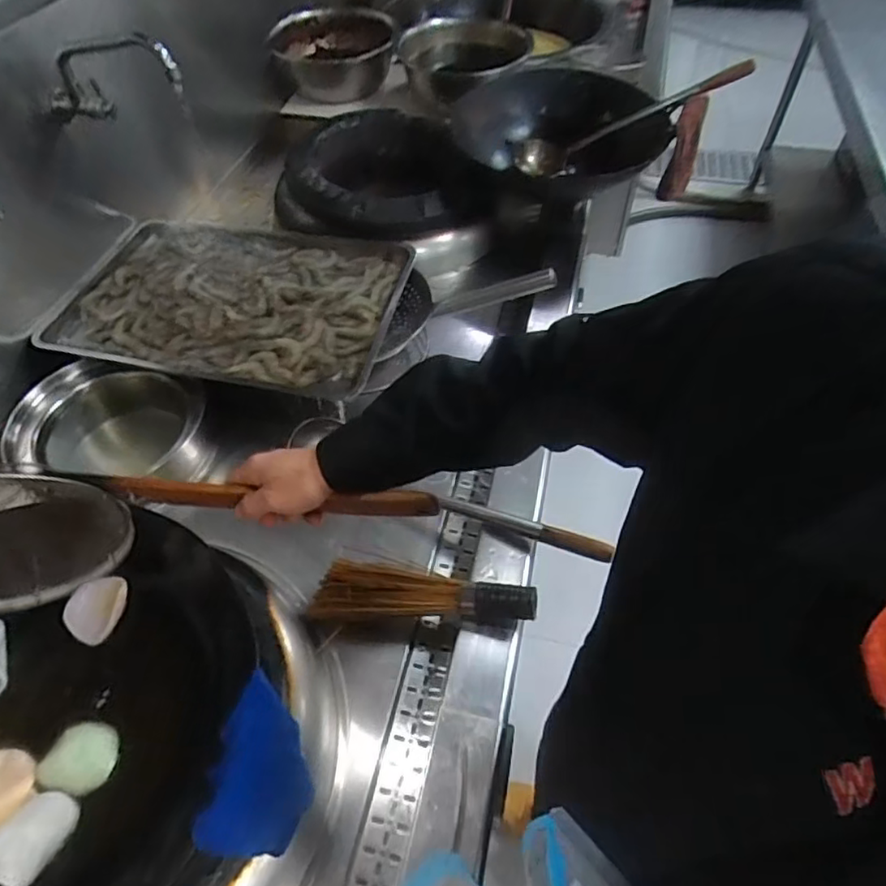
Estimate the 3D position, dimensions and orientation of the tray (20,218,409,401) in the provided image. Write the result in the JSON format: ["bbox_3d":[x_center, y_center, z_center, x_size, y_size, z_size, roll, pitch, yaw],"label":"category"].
[{"bbox_3d":[-0.377,-0.265,1.078,0.589,0.040,0.378,11,53,11],"label":"tray"}]

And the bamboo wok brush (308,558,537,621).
[{"bbox_3d":[-0.025,0.194,0.781,0.283,0.045,0.069,5,52,6],"label":"bamboo wok brush"}]

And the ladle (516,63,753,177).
[{"bbox_3d":[0.376,-0.664,1.247,0.456,0.063,0.085,-16,48,23],"label":"ladle"}]

